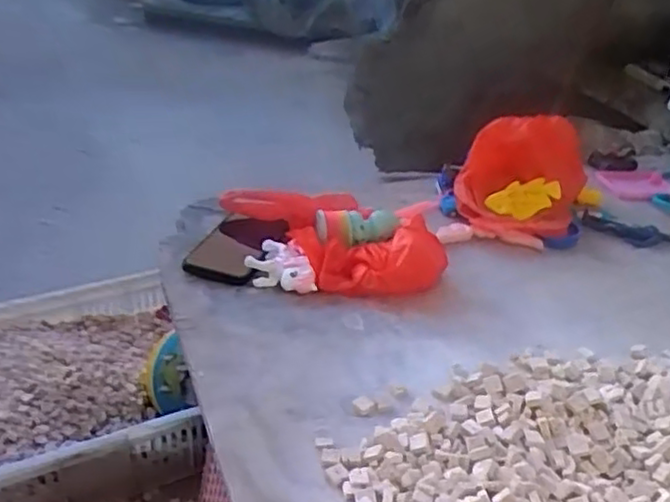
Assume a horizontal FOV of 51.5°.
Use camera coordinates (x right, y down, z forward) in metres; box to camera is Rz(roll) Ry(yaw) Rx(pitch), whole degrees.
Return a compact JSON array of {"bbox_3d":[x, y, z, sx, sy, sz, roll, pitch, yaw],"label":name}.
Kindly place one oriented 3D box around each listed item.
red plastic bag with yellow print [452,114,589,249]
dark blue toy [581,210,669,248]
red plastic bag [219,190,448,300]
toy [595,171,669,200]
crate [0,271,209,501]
[{"bbox_3d":[0.254,-0.101,0.954,0.165,0.139,0.136,14,32,16],"label":"red plastic bag with yellow print"},{"bbox_3d":[0.408,-0.027,0.966,0.129,0.022,0.039,13,32,15],"label":"dark blue toy"},{"bbox_3d":[-0.016,-0.010,0.835,0.284,0.066,0.131,19,33,23],"label":"red plastic bag"},{"bbox_3d":[0.479,-0.106,1.104,0.131,0.019,0.084,-2,31,-11],"label":"toy"},{"bbox_3d":[-0.479,0.250,1.156,0.495,0.175,0.371,-12,34,-25],"label":"crate"}]

